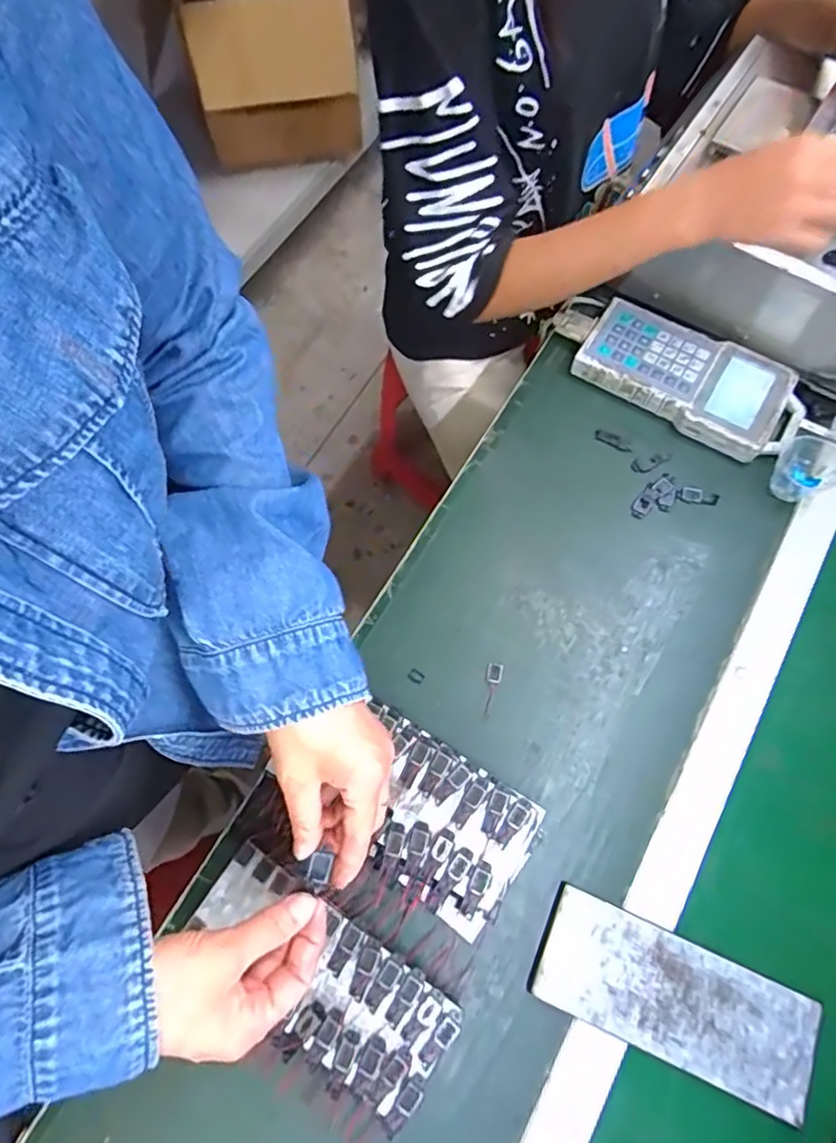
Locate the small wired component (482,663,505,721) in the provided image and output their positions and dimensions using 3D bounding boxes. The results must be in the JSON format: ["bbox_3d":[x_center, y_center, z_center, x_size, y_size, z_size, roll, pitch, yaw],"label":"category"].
[{"bbox_3d":[0.063,0.106,0.545,0.014,0.008,0.050,16,70,7],"label":"small wired component"}]

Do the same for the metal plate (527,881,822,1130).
[{"bbox_3d":[0.190,0.318,0.459,0.201,0.009,0.081,22,71,9],"label":"metal plate"}]

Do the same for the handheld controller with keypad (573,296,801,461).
[{"bbox_3d":[0.279,-0.198,0.634,0.221,0.032,0.106,32,73,12],"label":"handheld controller with keypad"}]

